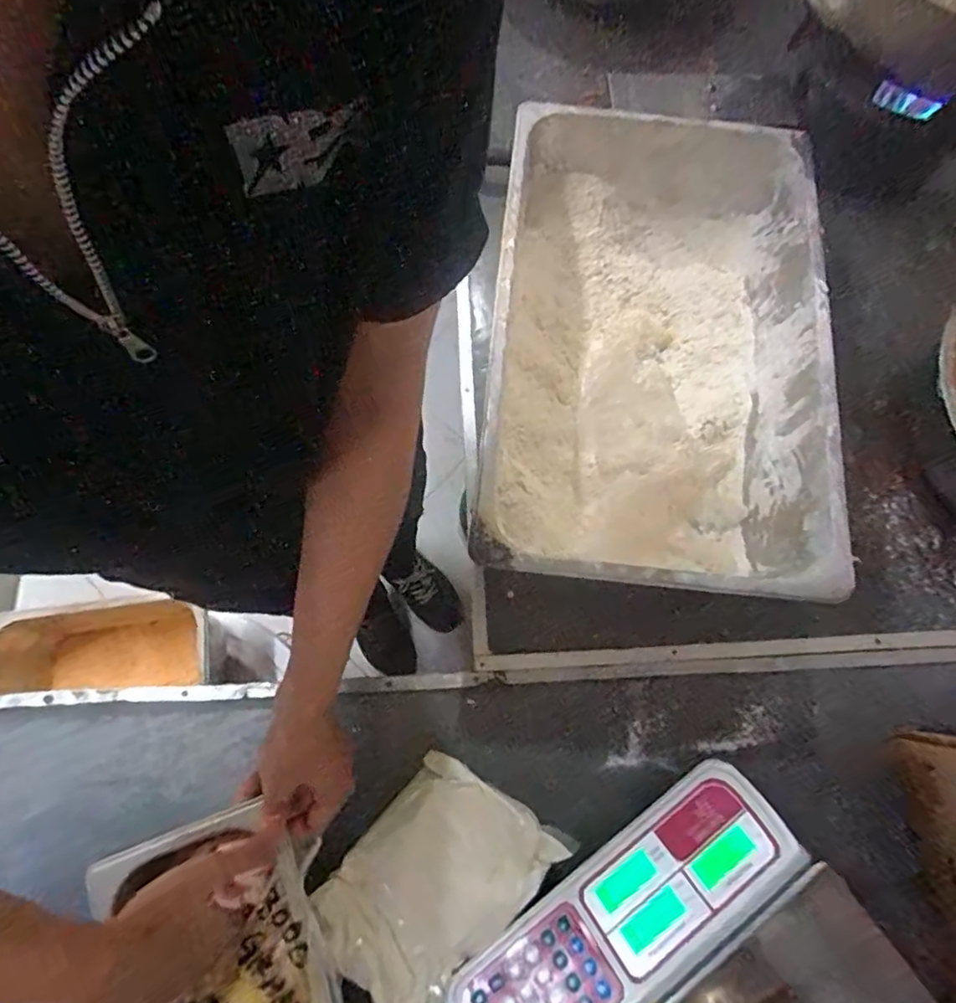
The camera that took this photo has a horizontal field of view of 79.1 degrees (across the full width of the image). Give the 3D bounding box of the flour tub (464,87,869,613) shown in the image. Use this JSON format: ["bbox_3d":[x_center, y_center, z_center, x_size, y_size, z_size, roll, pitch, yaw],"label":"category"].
[{"bbox_3d":[0.171,-0.172,0.632,0.336,0.147,0.539,4,74,1],"label":"flour tub"}]

